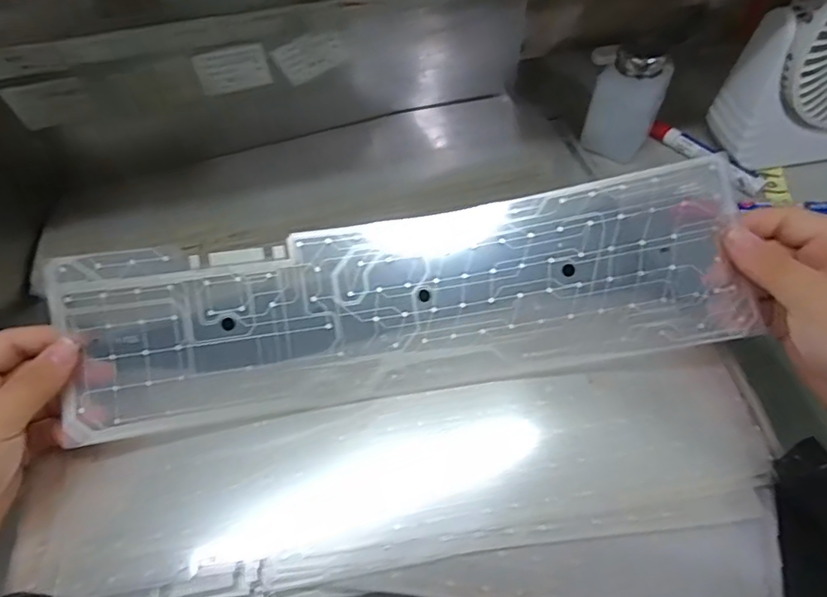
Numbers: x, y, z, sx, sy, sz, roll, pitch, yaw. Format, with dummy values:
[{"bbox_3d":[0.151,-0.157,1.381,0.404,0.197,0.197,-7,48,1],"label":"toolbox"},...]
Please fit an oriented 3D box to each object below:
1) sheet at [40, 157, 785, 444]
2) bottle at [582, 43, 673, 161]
[{"bbox_3d":[-0.006,0.001,0.332,0.400,0.031,0.110,-10,82,-1],"label":"sheet"},{"bbox_3d":[0.190,-0.176,0.477,0.060,0.088,0.044,22,59,17],"label":"bottle"}]

